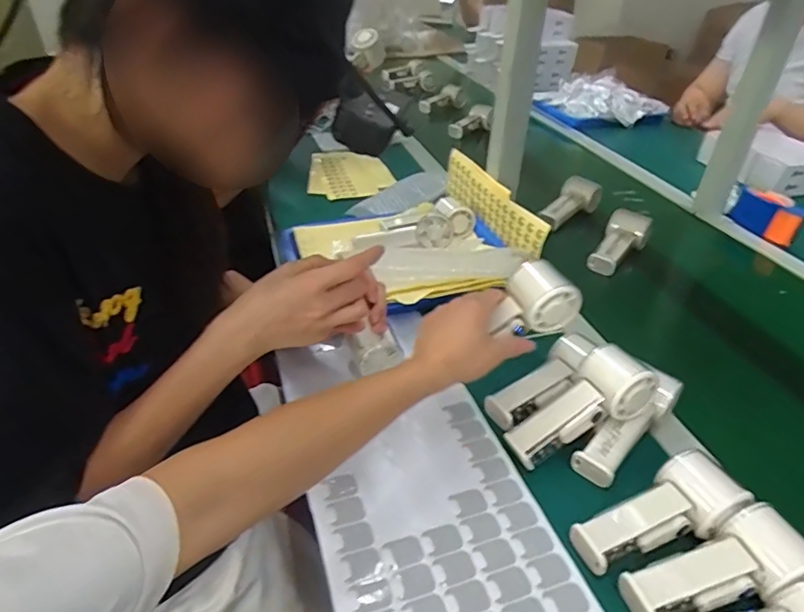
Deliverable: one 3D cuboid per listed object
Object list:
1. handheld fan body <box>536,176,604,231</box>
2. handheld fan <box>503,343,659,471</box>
[{"bbox_3d":[0.306,-0.193,0.977,0.154,0.055,0.058,-34,50,-25],"label":"handheld fan body"},{"bbox_3d":[0.176,0.103,0.530,0.155,0.056,0.062,-36,44,0],"label":"handheld fan"}]

